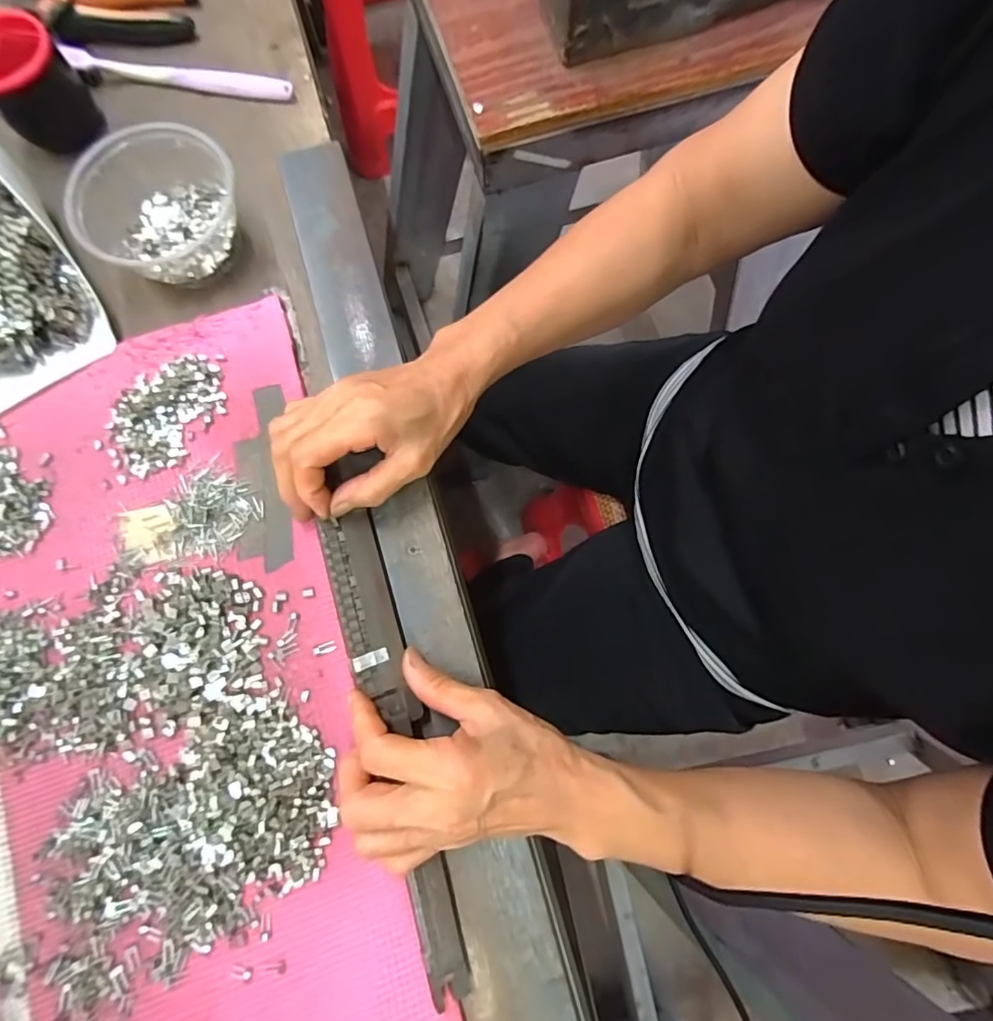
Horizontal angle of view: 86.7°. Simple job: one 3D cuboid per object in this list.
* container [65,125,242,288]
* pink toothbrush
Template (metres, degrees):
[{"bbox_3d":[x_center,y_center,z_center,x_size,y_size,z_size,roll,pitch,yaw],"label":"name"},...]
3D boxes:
[{"bbox_3d":[-0.229,-0.206,0.364,0.108,0.050,0.095,-30,79,-6],"label":"container"},{"bbox_3d":[-0.249,-0.344,0.416,0.175,0.017,0.014,7,78,3],"label":"pink toothbrush"}]

